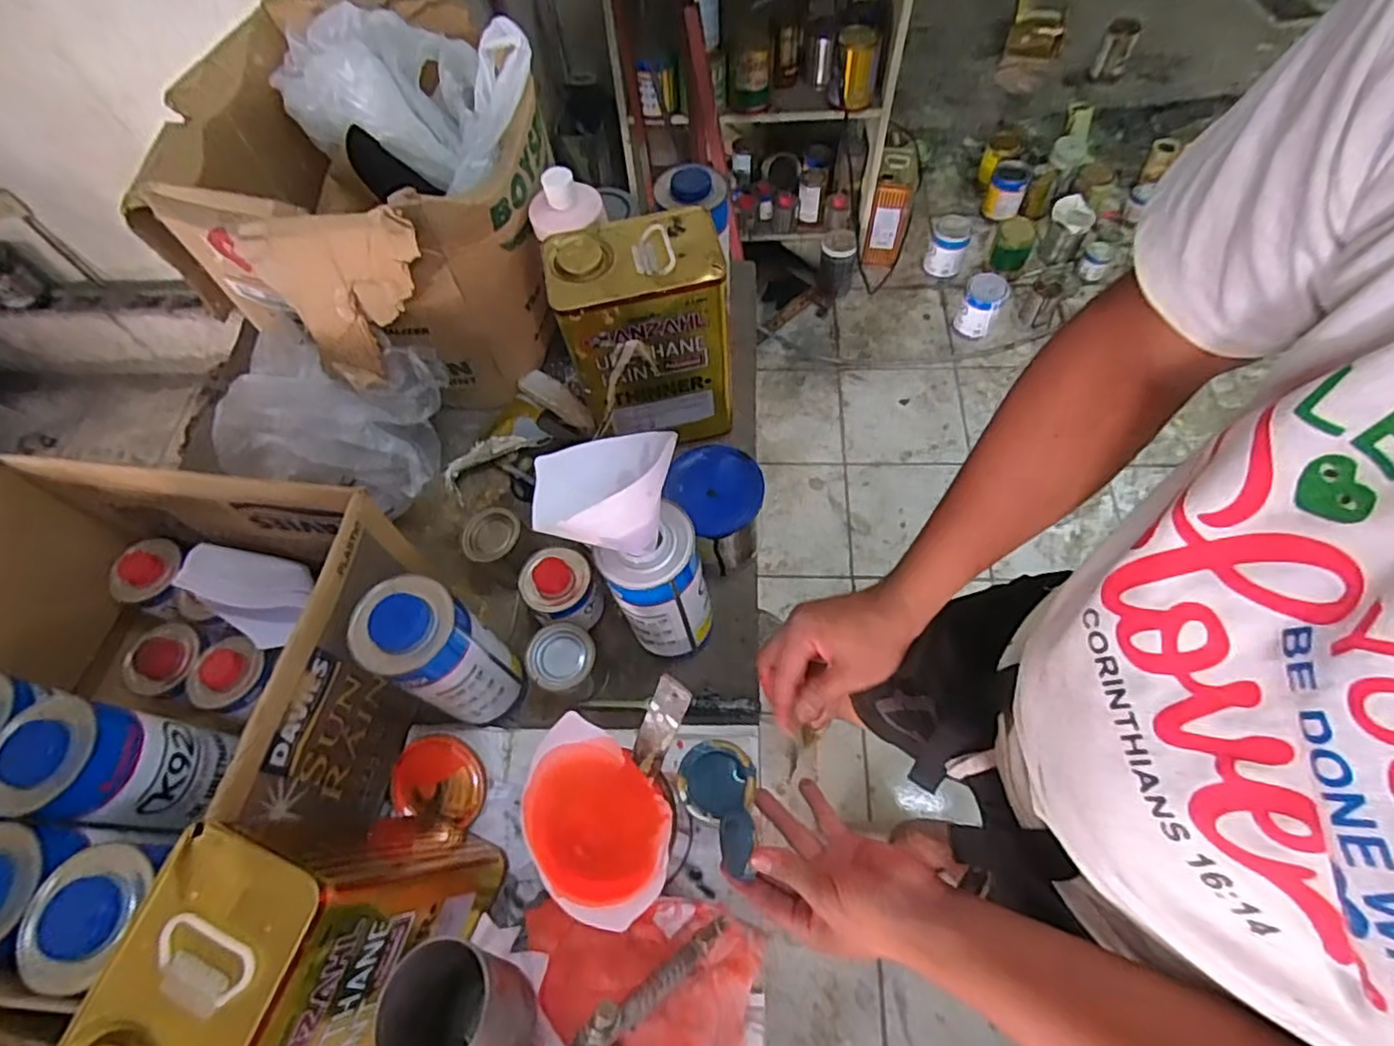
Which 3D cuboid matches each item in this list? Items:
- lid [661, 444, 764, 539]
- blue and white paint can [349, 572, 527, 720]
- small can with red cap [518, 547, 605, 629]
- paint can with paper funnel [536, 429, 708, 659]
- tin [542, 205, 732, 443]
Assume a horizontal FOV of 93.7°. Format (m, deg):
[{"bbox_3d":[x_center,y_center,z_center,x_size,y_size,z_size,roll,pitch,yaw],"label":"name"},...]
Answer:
[{"bbox_3d":[0.018,-0.038,0.657,0.089,0.012,0.097,-2,61,3],"label":"lid"},{"bbox_3d":[-0.222,0.119,0.584,0.070,0.184,0.077,-2,61,3],"label":"blue and white paint can"},{"bbox_3d":[-0.138,0.071,0.673,0.068,0.073,0.064,-2,61,3],"label":"small can with red cap"},{"bbox_3d":[-0.060,0.023,0.564,0.111,0.253,0.114,-19,62,-6],"label":"paint can with paper funnel"},{"bbox_3d":[-0.054,-0.200,0.717,0.163,0.227,0.110,-11,61,-2],"label":"tin"}]

